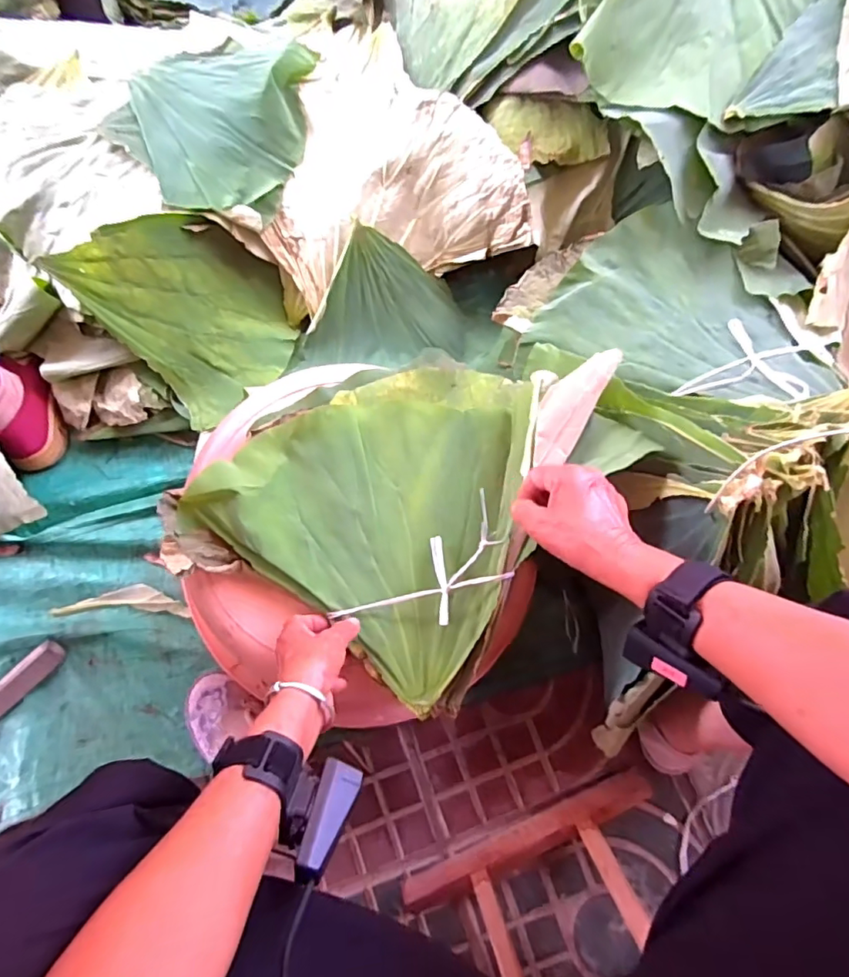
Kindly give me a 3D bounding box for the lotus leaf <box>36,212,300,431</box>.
[{"bbox_3d":[-0.308,-0.245,0.733,0.222,0.050,0.284,-44,119,-12],"label":"lotus leaf"}]

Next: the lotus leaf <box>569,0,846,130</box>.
[{"bbox_3d":[0.355,-0.605,0.649,0.291,0.052,0.317,14,79,3],"label":"lotus leaf"}]

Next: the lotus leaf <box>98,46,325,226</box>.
[{"bbox_3d":[-0.291,-0.490,0.716,0.249,0.058,0.242,9,79,2],"label":"lotus leaf"}]

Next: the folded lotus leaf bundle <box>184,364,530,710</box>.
[{"bbox_3d":[-0.023,-0.003,0.545,0.316,0.048,0.317,36,81,7],"label":"folded lotus leaf bundle"}]

